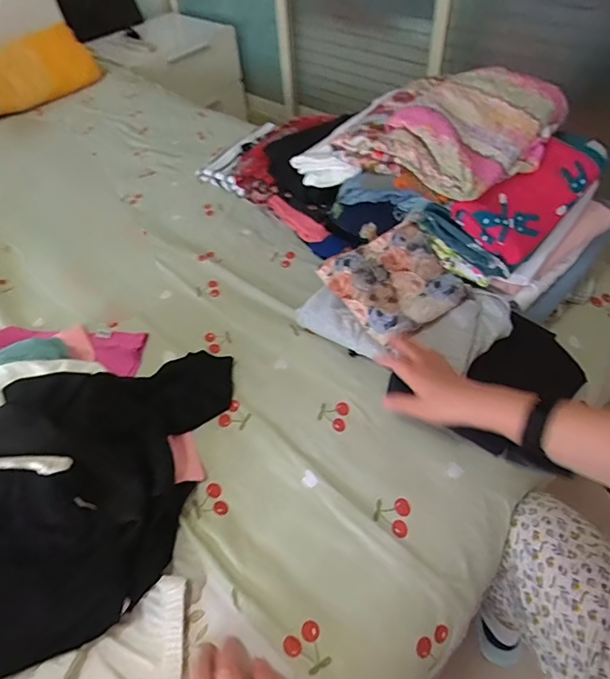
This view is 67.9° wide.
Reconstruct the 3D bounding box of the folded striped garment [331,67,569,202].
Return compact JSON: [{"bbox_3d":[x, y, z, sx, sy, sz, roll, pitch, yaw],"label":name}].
[{"bbox_3d":[0.219,-0.330,0.685,0.260,0.078,0.257,31,58,27],"label":"folded striped garment"}]

